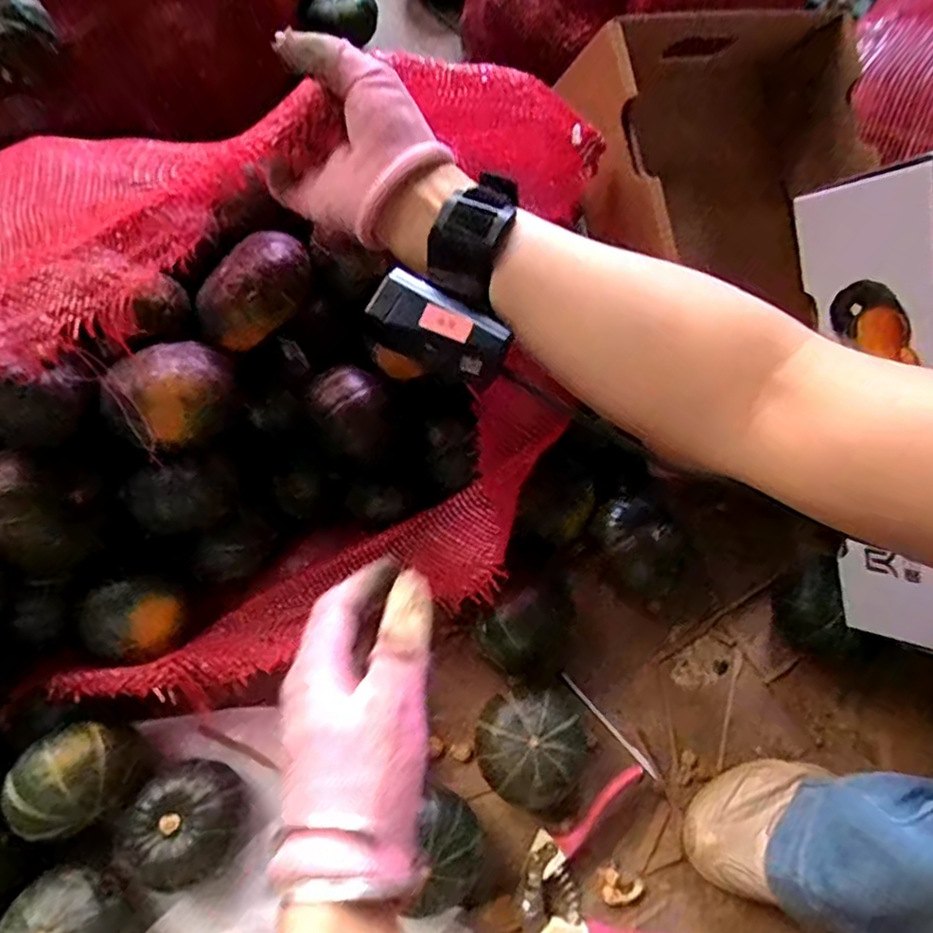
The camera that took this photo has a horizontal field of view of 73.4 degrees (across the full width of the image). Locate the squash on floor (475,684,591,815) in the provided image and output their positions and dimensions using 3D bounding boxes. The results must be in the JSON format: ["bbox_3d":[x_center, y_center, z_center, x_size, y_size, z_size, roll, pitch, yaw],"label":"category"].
[{"bbox_3d":[0.058,0.242,0.550,0.096,0.066,0.095,37,74,12],"label":"squash on floor"}]

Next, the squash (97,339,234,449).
[{"bbox_3d":[-0.223,-0.052,0.490,0.068,0.079,0.092,36,74,12],"label":"squash"}]

